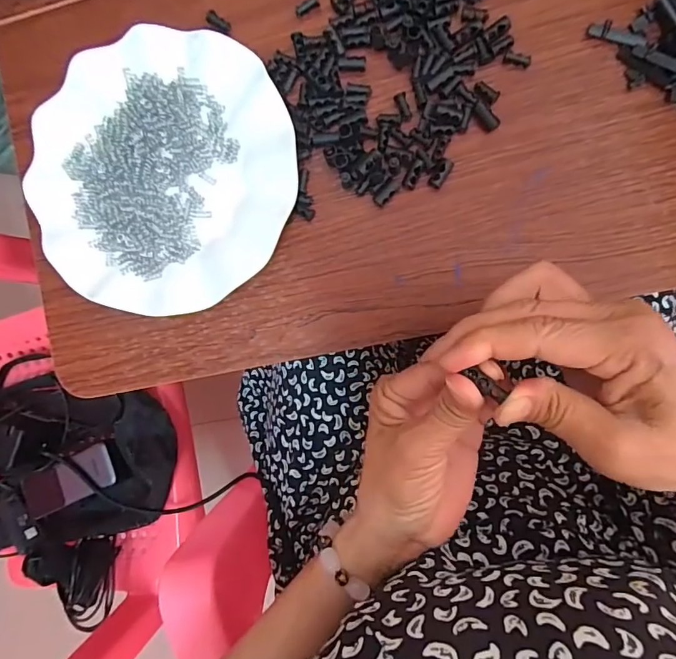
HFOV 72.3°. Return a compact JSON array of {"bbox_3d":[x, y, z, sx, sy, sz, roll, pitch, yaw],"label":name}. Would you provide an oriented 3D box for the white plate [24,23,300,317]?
[{"bbox_3d":[-0.120,-0.105,0.320,0.181,0.024,0.180,0,92,6],"label":"white plate"}]

